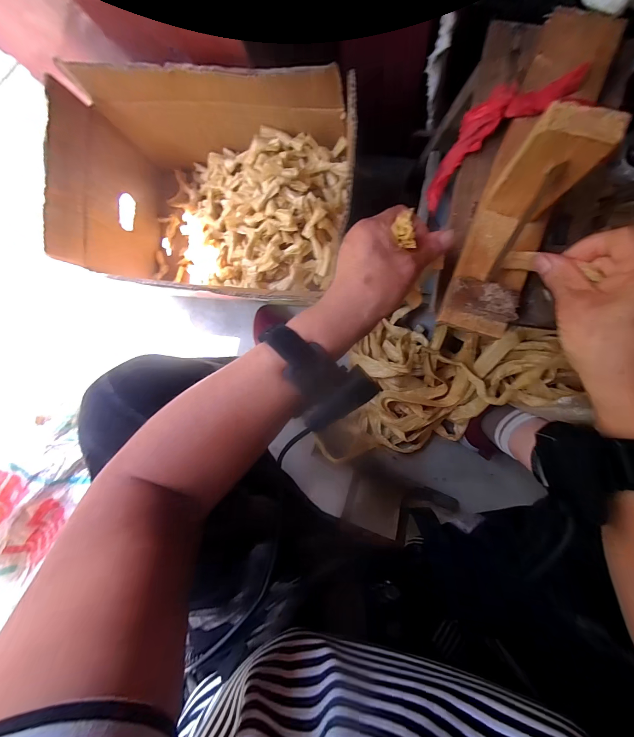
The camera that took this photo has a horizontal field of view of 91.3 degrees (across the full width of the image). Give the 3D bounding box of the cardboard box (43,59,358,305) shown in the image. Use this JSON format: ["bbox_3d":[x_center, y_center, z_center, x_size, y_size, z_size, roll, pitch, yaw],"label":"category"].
[{"bbox_3d":[-0.164,-0.278,0.559,0.459,0.258,0.294,8,94,8],"label":"cardboard box"}]

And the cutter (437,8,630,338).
[{"bbox_3d":[0.179,-0.173,0.243,0.102,0.133,0.276,12,92,8],"label":"cutter"}]

